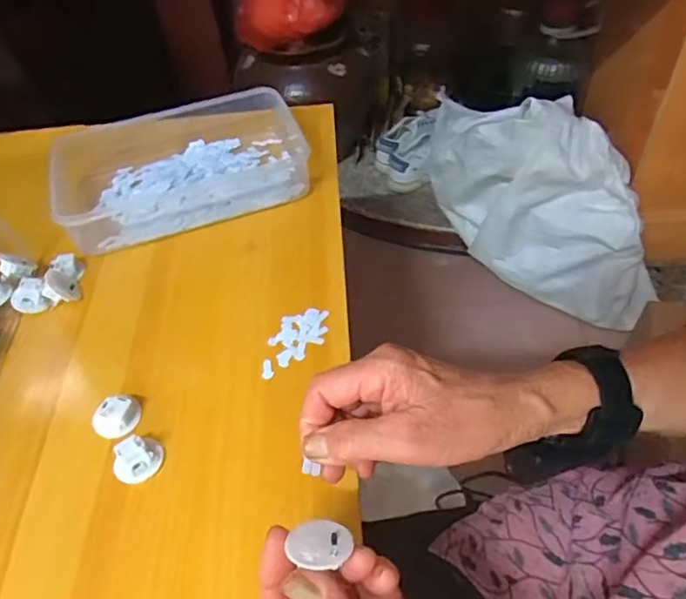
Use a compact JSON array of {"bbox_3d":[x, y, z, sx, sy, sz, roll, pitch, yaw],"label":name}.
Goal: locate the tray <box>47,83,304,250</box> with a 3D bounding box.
[{"bbox_3d":[-0.162,-0.141,0.582,0.239,0.051,0.166,-16,50,-8],"label":"tray"}]

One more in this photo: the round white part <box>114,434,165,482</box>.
[{"bbox_3d":[-0.138,0.106,0.387,0.029,0.016,0.029,-3,49,3],"label":"round white part"}]

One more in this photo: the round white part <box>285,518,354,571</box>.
[{"bbox_3d":[-0.011,0.120,0.283,0.028,0.010,0.025,9,31,13],"label":"round white part"}]

